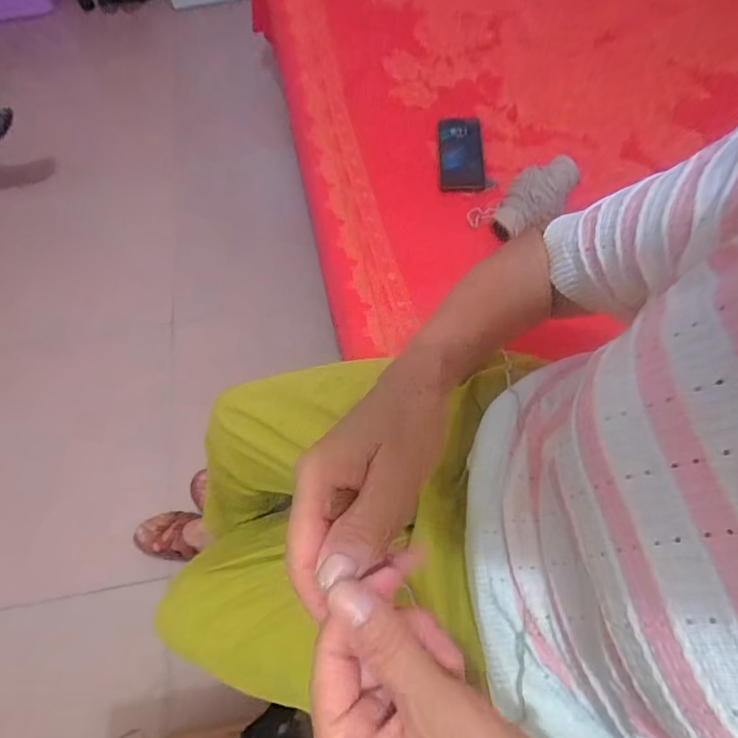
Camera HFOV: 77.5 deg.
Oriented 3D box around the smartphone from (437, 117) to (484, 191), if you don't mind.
[{"bbox_3d":[0.158,-0.372,0.796,0.076,0.014,0.172,2,68,-3],"label":"smartphone"}]

